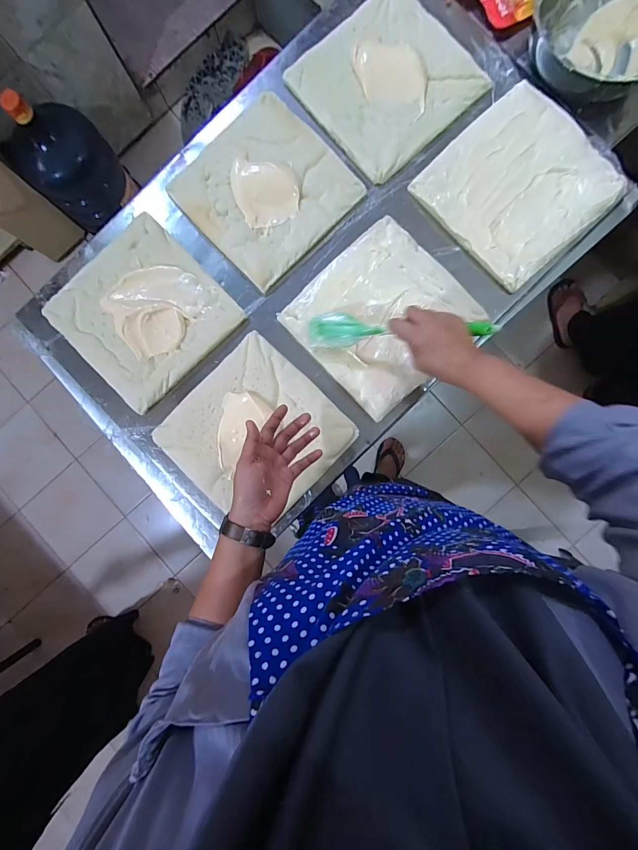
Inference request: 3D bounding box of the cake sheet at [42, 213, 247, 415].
[{"bbox_3d":[-0.304,-0.194,0.613,0.241,0.024,0.260,-45,85,4],"label":"cake sheet"}]

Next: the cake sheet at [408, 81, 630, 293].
[{"bbox_3d":[0.330,-0.396,0.594,0.253,0.021,0.252,-42,85,4],"label":"cake sheet"}]

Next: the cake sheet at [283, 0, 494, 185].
[{"bbox_3d":[0.114,-0.597,0.616,0.249,0.022,0.266,-39,85,4],"label":"cake sheet"}]

